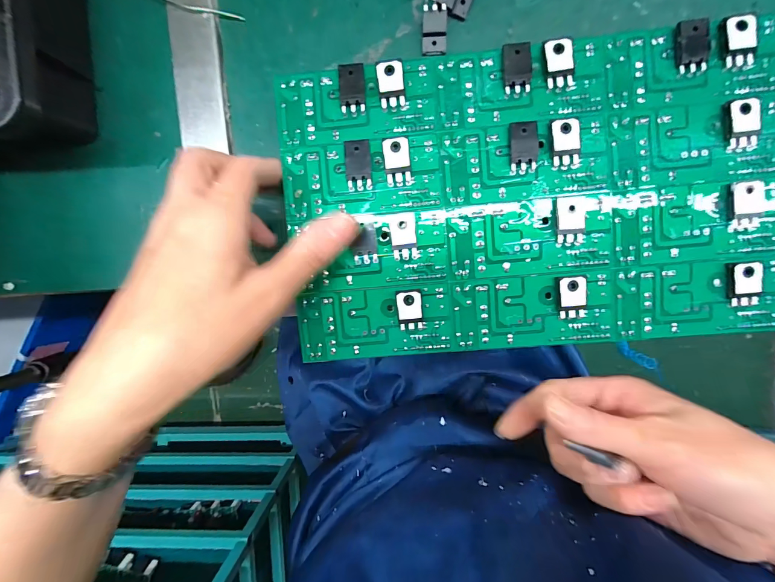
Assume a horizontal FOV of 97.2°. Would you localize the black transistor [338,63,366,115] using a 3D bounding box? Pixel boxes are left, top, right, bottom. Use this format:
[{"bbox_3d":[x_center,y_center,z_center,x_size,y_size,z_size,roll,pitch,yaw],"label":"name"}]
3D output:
[{"bbox_3d":[-0.021,-0.119,0.202,0.015,0.006,0.027,-3,96,4],"label":"black transistor"}]

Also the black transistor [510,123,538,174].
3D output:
[{"bbox_3d":[0.078,-0.082,0.196,0.015,0.006,0.027,-2,96,4],"label":"black transistor"}]

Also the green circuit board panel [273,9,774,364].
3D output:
[{"bbox_3d":[0.080,-0.053,0.200,0.277,0.017,0.172,-5,90,5],"label":"green circuit board panel"}]

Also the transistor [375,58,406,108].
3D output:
[{"bbox_3d":[0.002,-0.121,0.200,0.015,0.006,0.025,-5,95,4],"label":"transistor"}]

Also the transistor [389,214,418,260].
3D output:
[{"bbox_3d":[0.010,-0.032,0.202,0.015,0.007,0.026,-5,95,4],"label":"transistor"}]

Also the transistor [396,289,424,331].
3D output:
[{"bbox_3d":[0.014,0.012,0.207,0.015,0.008,0.024,-4,95,4],"label":"transistor"}]

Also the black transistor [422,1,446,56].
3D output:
[{"bbox_3d":[0.030,-0.166,0.218,0.015,0.004,0.027,0,116,7],"label":"black transistor"}]

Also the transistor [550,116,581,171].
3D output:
[{"bbox_3d":[0.101,-0.085,0.194,0.015,0.006,0.028,-7,95,4],"label":"transistor"}]

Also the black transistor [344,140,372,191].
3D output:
[{"bbox_3d":[-0.017,-0.074,0.202,0.015,0.007,0.027,-4,95,4],"label":"black transistor"}]

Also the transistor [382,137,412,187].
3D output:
[{"bbox_3d":[0.006,-0.076,0.201,0.015,0.006,0.027,-5,95,4],"label":"transistor"}]

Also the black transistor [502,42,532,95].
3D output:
[{"bbox_3d":[0.074,-0.127,0.195,0.015,0.005,0.027,-3,96,4],"label":"black transistor"}]

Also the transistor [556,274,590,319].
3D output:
[{"bbox_3d":[0.109,0.003,0.201,0.017,0.006,0.025,-8,95,4],"label":"transistor"}]

